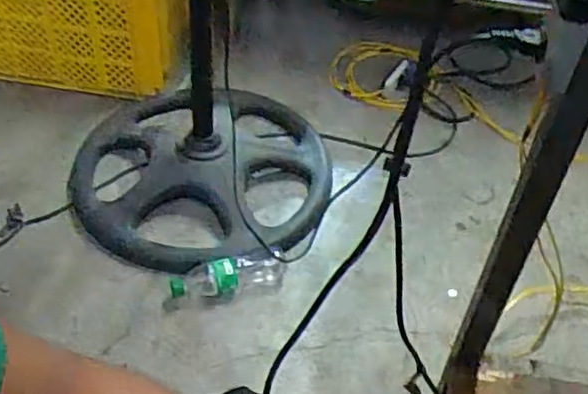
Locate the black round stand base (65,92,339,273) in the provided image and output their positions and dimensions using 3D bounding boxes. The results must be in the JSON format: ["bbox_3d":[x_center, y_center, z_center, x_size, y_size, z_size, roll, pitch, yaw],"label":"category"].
[{"bbox_3d":[-0.166,-0.052,1.240,0.452,0.089,0.418,2,46,-2],"label":"black round stand base"}]

